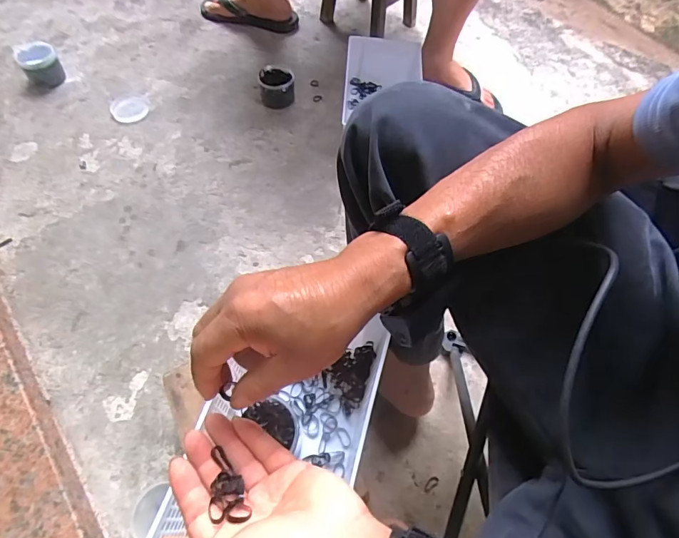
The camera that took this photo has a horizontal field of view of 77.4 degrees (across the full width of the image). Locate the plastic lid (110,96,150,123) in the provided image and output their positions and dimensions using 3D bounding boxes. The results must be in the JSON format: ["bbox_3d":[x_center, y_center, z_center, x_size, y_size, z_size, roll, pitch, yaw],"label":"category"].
[{"bbox_3d":[-0.497,-0.380,1.005,0.082,0.004,0.085,1,61,-2],"label":"plastic lid"}]

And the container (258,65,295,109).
[{"bbox_3d":[-0.149,-0.437,1.017,0.080,0.068,0.074,-5,61,-5],"label":"container"}]

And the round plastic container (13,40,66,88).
[{"bbox_3d":[-0.713,-0.488,1.013,0.083,0.075,0.083,1,61,-2],"label":"round plastic container"}]

